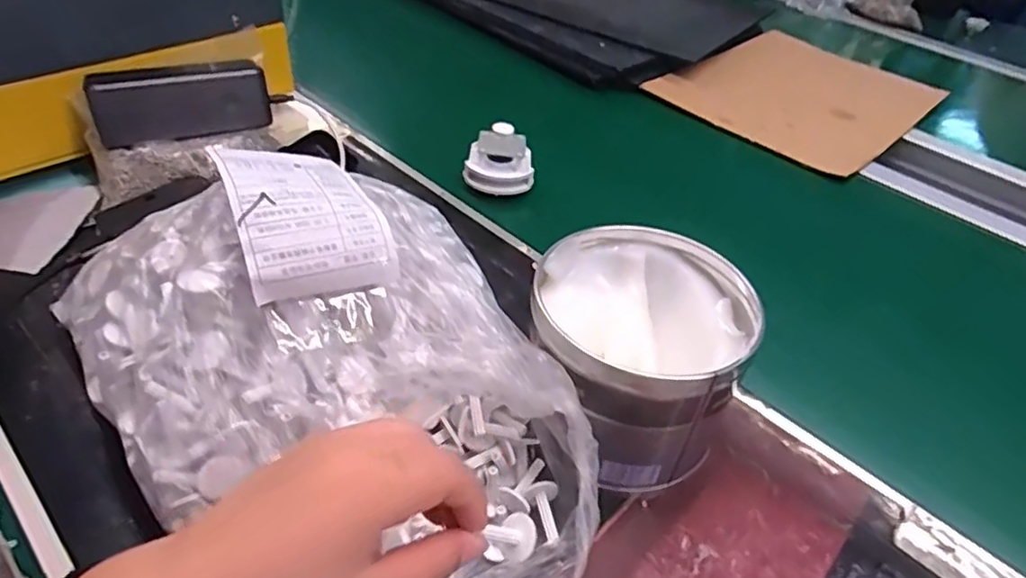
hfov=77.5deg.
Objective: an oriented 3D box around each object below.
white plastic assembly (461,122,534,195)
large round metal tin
[{"bbox_3d":[-0.012,-0.125,0.610,0.062,0.039,0.063,6,41,-2],"label":"white plastic assembly"},{"bbox_3d":[0.074,0.039,0.390,0.125,0.097,0.131,4,42,-4],"label":"large round metal tin"}]

